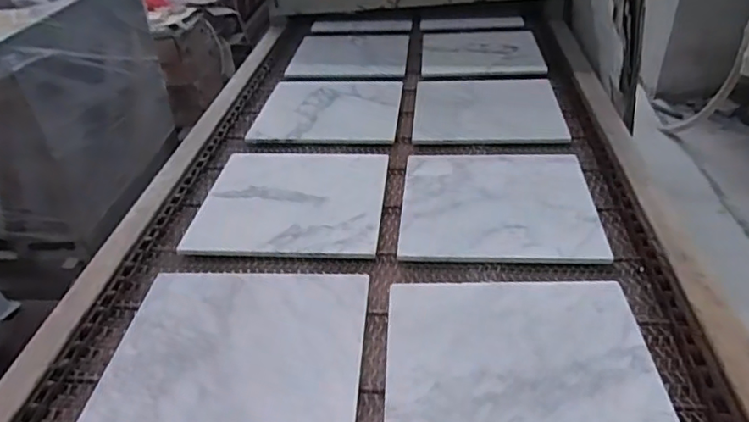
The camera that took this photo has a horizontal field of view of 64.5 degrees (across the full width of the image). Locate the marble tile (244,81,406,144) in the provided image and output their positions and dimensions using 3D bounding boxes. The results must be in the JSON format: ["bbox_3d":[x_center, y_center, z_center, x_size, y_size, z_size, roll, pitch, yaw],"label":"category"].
[{"bbox_3d":[-0.097,-0.223,1.297,0.301,0.006,0.291,3,36,7],"label":"marble tile"}]

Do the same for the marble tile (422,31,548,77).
[{"bbox_3d":[0.277,-0.420,1.555,0.296,0.016,0.330,1,36,5],"label":"marble tile"}]

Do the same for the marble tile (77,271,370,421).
[{"bbox_3d":[-0.168,0.176,0.719,0.302,0.015,0.306,0,36,3],"label":"marble tile"}]

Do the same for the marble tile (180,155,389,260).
[{"bbox_3d":[-0.136,-0.024,1.006,0.299,0.010,0.301,2,36,5],"label":"marble tile"}]

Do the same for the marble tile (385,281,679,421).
[{"bbox_3d":[0.166,0.186,0.672,0.298,0.020,0.294,0,36,3],"label":"marble tile"}]

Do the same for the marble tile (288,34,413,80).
[{"bbox_3d":[-0.063,-0.415,1.579,0.299,0.012,0.328,2,36,5],"label":"marble tile"}]

